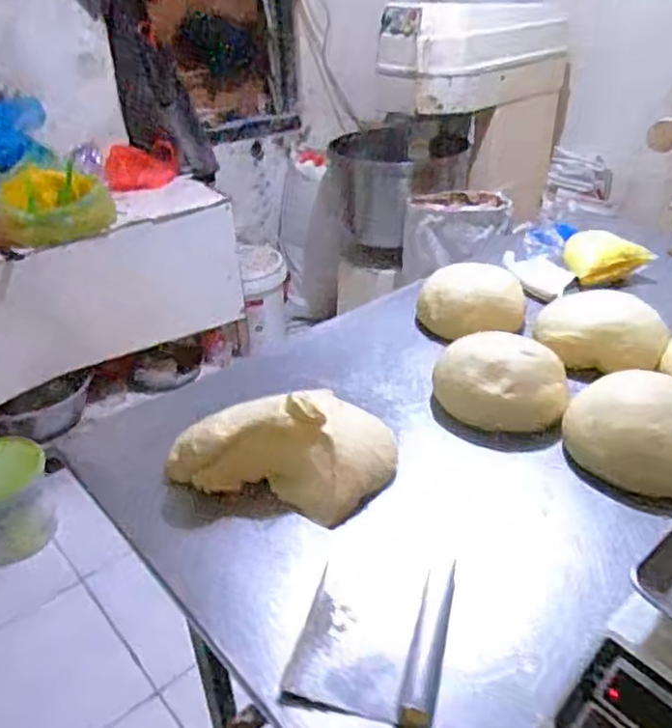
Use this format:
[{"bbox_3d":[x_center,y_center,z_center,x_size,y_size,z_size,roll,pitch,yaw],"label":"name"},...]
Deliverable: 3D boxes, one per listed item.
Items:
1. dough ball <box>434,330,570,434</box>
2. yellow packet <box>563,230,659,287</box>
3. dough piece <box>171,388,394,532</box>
[{"bbox_3d":[0.197,0.018,0.782,0.161,0.068,0.116,11,35,20],"label":"dough ball"},{"bbox_3d":[0.450,-0.181,1.096,0.135,0.071,0.107,-11,34,-14],"label":"yellow packet"},{"bbox_3d":[-0.053,0.082,0.699,0.223,0.088,0.140,7,34,14],"label":"dough piece"}]

